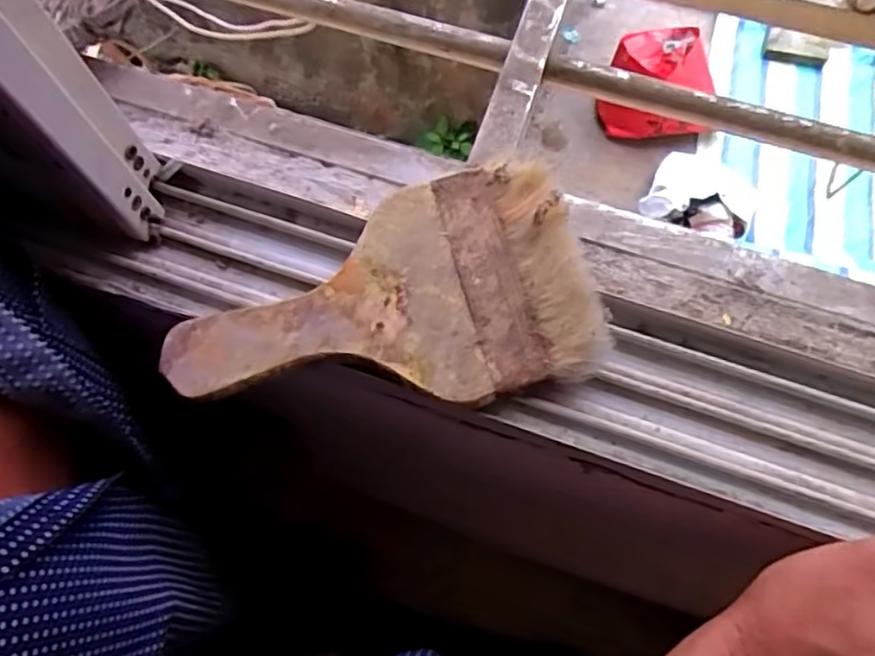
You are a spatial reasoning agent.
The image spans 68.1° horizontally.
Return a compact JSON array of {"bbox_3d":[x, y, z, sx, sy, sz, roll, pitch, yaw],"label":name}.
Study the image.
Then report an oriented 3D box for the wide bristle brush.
[{"bbox_3d":[-0.029,-0.013,0.297,0.189,0.019,0.106,-12,70,-3],"label":"wide bristle brush"}]

